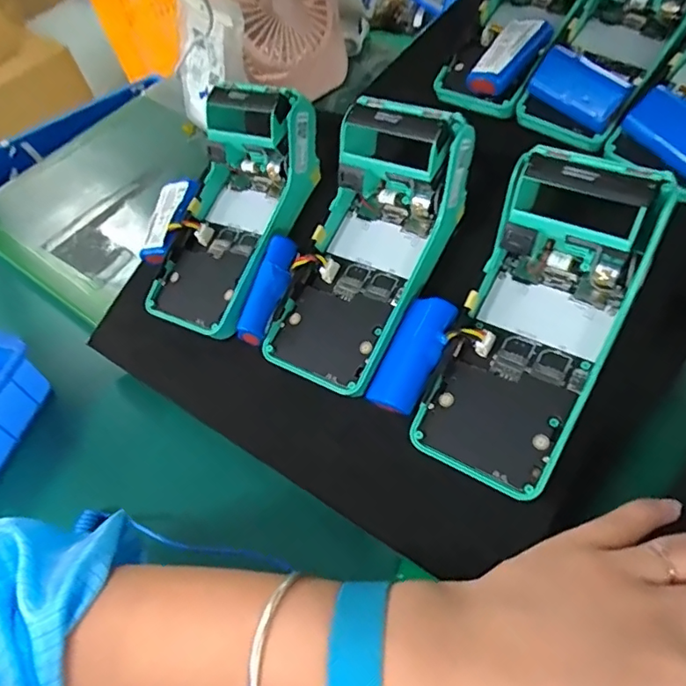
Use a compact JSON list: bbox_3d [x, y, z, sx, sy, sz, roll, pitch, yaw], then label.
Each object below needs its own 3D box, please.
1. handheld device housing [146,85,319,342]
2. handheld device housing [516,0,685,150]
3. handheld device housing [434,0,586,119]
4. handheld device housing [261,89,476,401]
[{"bbox_3d":[-0.081,-0.092,0.382,0.089,0.075,0.167,18,73,25],"label":"handheld device housing"},{"bbox_3d":[0.206,-0.228,0.420,0.075,0.056,0.165,35,91,26],"label":"handheld device housing"},{"bbox_3d":[0.144,-0.261,0.453,0.082,0.060,0.160,27,86,22],"label":"handheld device housing"},{"bbox_3d":[0.015,-0.055,0.341,0.079,0.057,0.170,25,94,22],"label":"handheld device housing"}]

